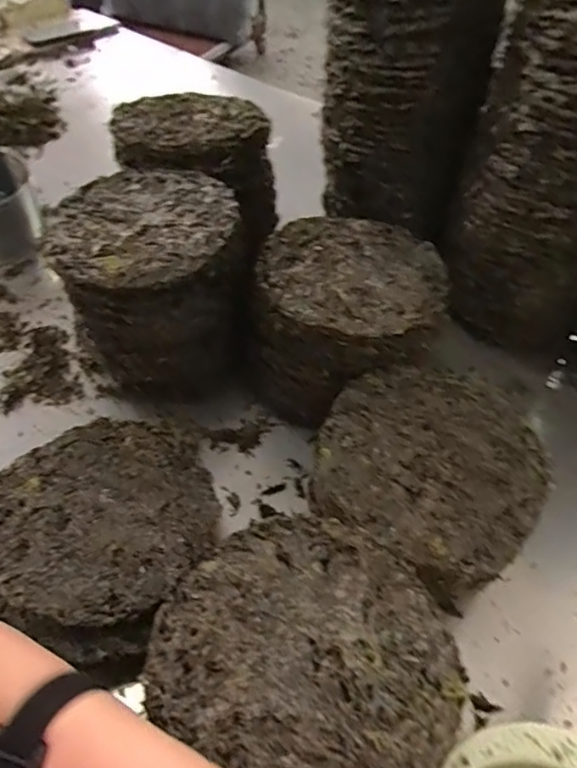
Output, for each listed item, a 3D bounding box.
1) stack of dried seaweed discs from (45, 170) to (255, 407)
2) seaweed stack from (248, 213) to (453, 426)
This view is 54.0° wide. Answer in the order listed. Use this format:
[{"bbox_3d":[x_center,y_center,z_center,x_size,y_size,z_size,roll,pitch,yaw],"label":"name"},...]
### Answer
[{"bbox_3d":[-0.153,-0.112,0.653,0.191,0.186,0.198,-14,51,-14],"label":"stack of dried seaweed discs"},{"bbox_3d":[0.061,-0.071,0.635,0.189,0.152,0.191,20,51,14],"label":"seaweed stack"}]

